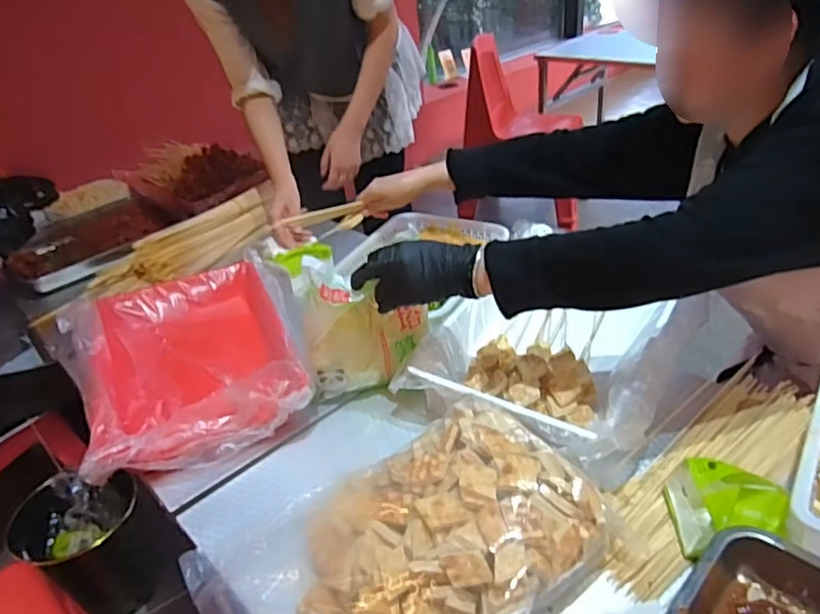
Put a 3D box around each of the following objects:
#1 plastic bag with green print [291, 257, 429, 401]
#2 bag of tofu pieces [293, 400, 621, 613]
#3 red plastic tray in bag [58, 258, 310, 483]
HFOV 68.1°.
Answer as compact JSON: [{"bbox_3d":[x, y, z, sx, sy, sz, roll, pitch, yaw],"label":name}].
[{"bbox_3d":[-0.055,0.028,0.789,0.170,0.187,0.056,-10,33,-6],"label":"plastic bag with green print"},{"bbox_3d":[0.023,0.223,0.582,0.302,0.106,0.222,-27,38,-30],"label":"bag of tofu pieces"},{"bbox_3d":[-0.313,0.072,0.878,0.300,0.093,0.404,-20,35,-21],"label":"red plastic tray in bag"}]

